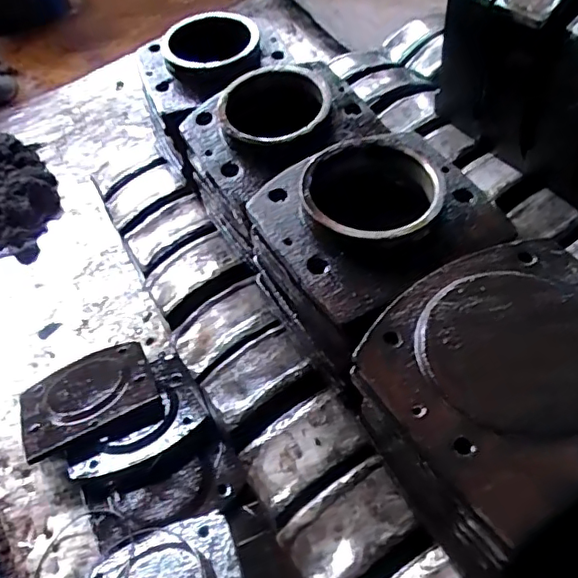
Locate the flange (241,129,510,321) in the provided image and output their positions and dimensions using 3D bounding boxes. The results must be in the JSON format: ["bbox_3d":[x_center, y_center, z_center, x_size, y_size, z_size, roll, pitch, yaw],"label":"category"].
[{"bbox_3d":[0.065,-0.061,0.421,0.163,0.042,0.150,-26,49,-13],"label":"flange"}]

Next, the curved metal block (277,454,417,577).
[{"bbox_3d":[0.046,0.177,0.417,0.093,0.032,0.059,-37,51,-4],"label":"curved metal block"}]

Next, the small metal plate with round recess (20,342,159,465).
[{"bbox_3d":[-0.245,0.129,0.689,0.161,0.017,0.134,-25,37,-7],"label":"small metal plate with round recess"}]

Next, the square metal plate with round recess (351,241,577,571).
[{"bbox_3d":[0.129,0.047,0.327,0.173,0.032,0.146,-28,49,-14],"label":"square metal plate with round recess"}]

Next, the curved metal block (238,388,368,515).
[{"bbox_3d":[0.012,0.127,0.454,0.091,0.032,0.057,-29,49,-15],"label":"curved metal block"}]

